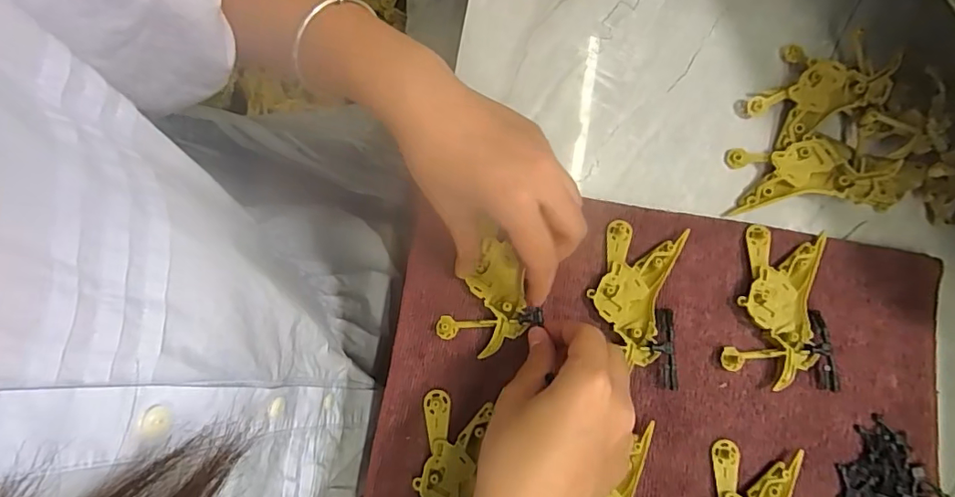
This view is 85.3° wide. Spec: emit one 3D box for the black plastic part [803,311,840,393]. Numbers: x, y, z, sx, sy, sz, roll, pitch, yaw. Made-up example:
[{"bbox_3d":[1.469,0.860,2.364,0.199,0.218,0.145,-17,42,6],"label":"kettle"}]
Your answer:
[{"bbox_3d":[0.210,0.063,0.322,0.016,0.011,0.048,-1,77,0],"label":"black plastic part"}]

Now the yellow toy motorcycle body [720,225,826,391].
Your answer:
[{"bbox_3d":[0.189,0.035,0.329,0.048,0.010,0.095,17,78,4],"label":"yellow toy motorcycle body"}]

